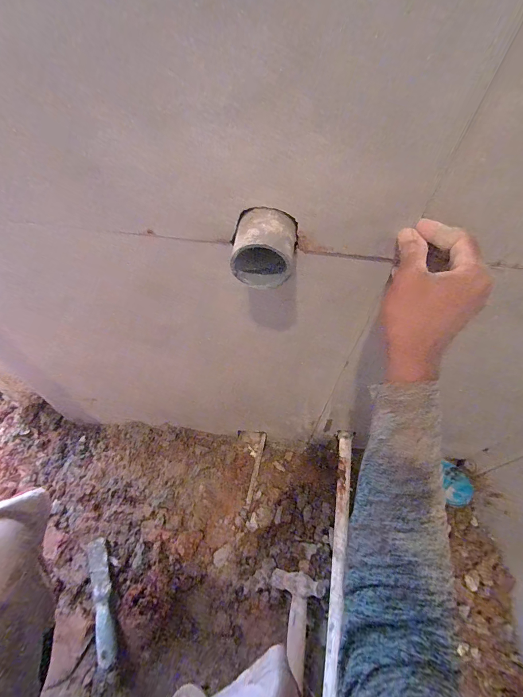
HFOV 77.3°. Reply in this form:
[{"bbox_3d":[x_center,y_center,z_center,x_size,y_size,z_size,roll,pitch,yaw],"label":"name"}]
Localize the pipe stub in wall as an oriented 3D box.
[{"bbox_3d":[0.002,-0.094,0.313,0.061,0.057,0.052,6,55,1],"label":"pipe stub in wall"}]

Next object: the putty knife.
[{"bbox_3d":[-0.286,0.451,0.591,0.034,0.028,0.189,-16,58,-14],"label":"putty knife"}]

